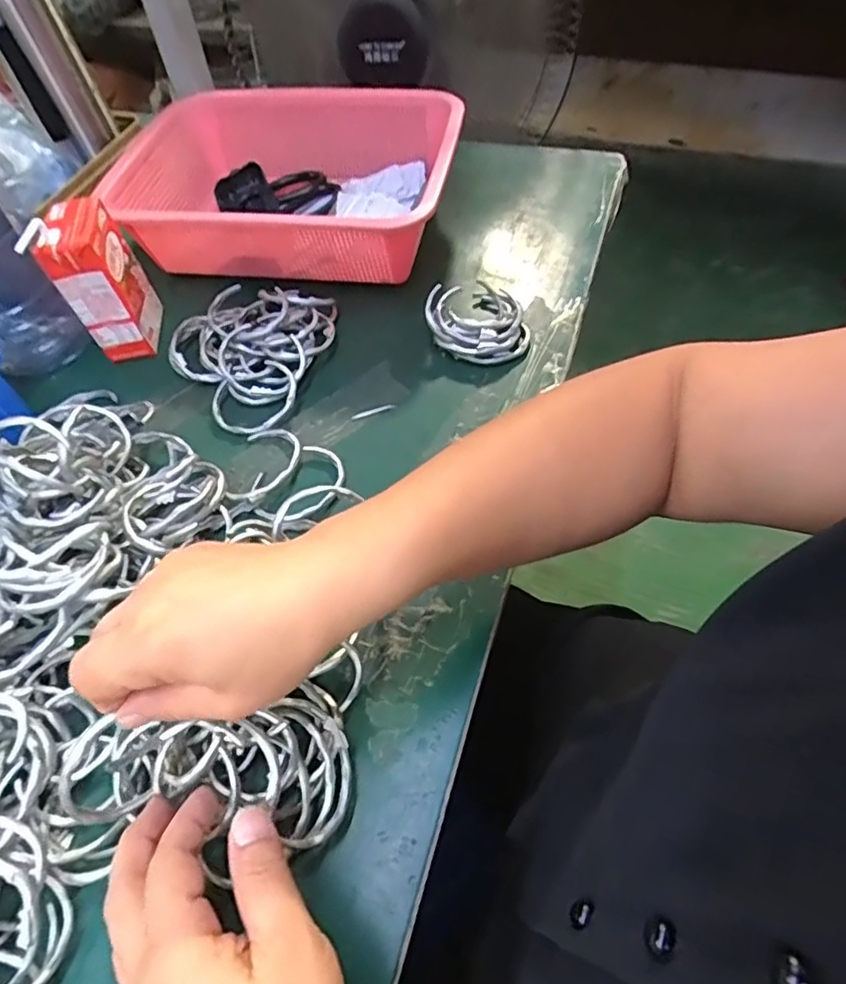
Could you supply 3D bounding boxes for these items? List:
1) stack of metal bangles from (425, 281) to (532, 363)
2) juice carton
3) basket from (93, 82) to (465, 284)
[{"bbox_3d":[0.045,-0.145,0.486,0.083,0.031,0.087,2,56,6],"label":"stack of metal bangles"},{"bbox_3d":[-0.260,-0.170,0.483,0.042,0.115,0.075,-6,55,0],"label":"juice carton"},{"bbox_3d":[-0.119,-0.287,0.571,0.298,0.100,0.215,6,56,9],"label":"basket"}]

